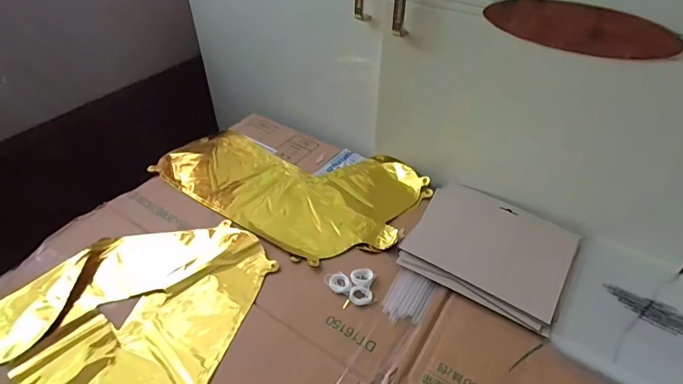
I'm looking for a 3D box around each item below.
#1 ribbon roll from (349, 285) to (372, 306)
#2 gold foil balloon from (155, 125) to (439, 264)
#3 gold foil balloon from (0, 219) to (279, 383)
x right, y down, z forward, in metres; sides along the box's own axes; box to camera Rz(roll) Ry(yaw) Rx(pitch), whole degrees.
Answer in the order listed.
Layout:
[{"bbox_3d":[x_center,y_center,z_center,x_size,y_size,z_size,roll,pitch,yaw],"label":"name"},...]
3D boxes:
[{"bbox_3d":[0.024,0.125,0.503,0.027,0.006,0.023,0,44,-1],"label":"ribbon roll"},{"bbox_3d":[-0.077,-0.024,0.668,0.386,0.020,0.245,27,50,24],"label":"gold foil balloon"},{"bbox_3d":[-0.267,0.160,0.458,0.274,0.010,0.355,14,46,13],"label":"gold foil balloon"}]

